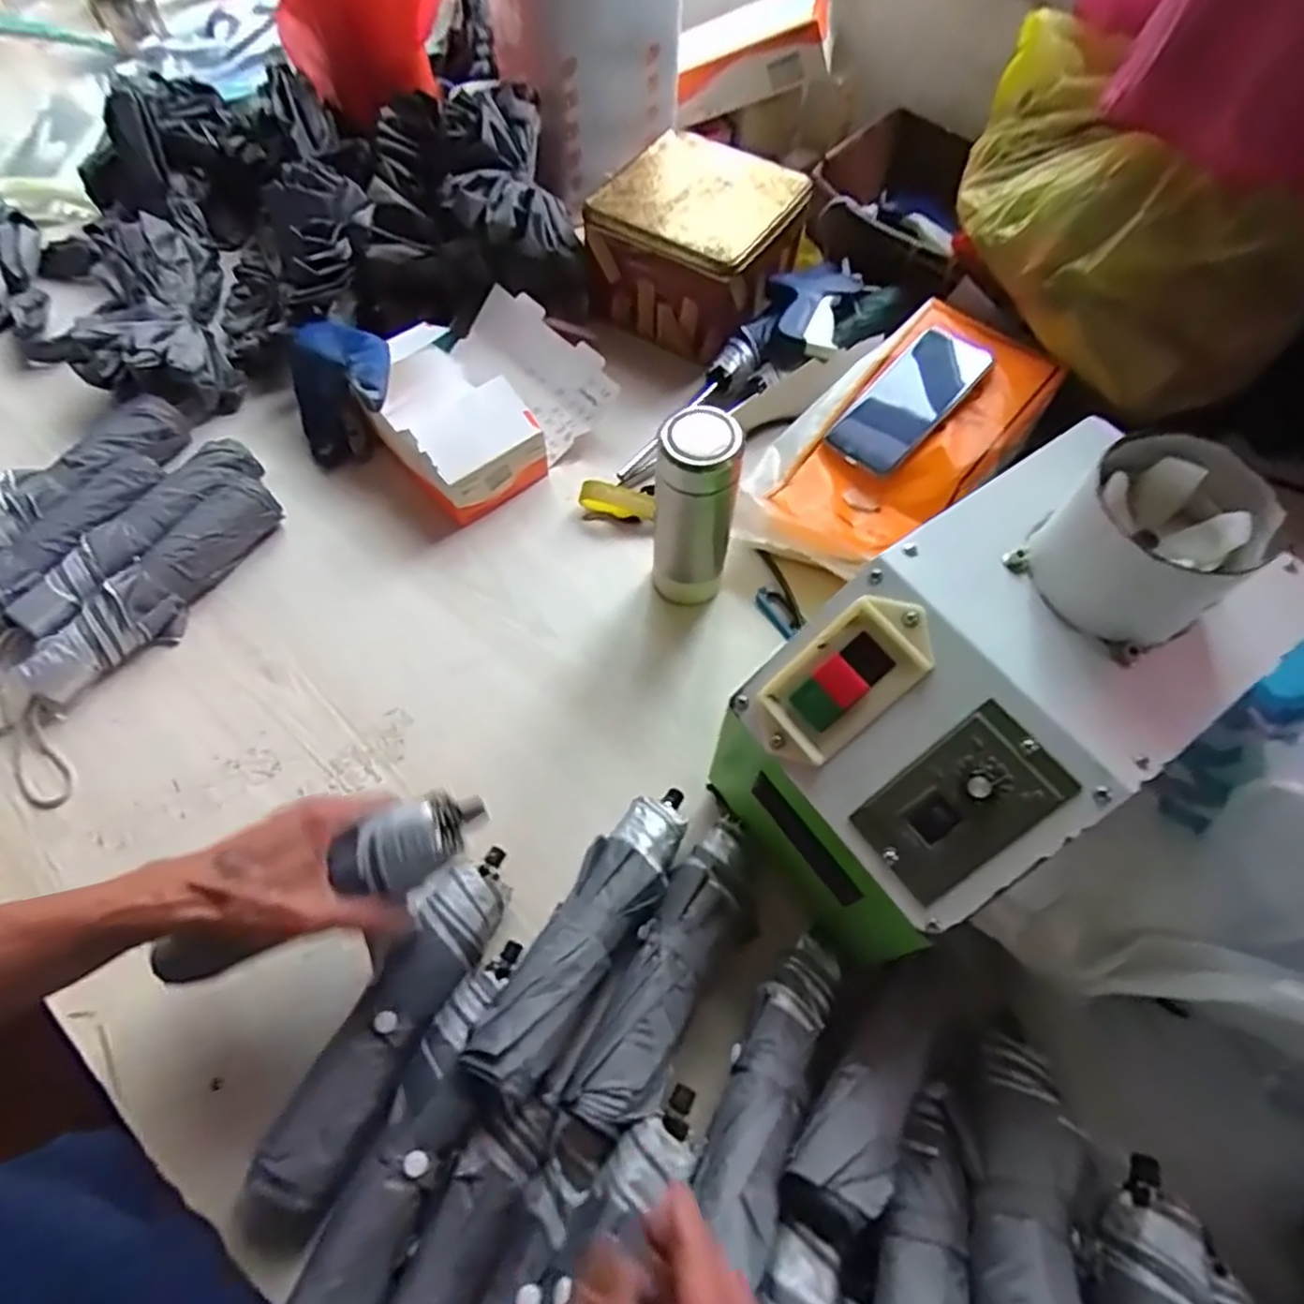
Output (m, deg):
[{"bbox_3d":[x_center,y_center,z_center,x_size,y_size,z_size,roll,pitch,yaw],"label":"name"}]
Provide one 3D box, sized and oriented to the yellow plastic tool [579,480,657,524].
[{"bbox_3d":[-0.032,-0.147,0.705,0.074,0.018,0.029,17,64,9],"label":"yellow plastic tool"}]

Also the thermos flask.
[{"bbox_3d":[0.035,-0.113,0.595,0.064,0.174,0.054,9,63,5],"label":"thermos flask"}]

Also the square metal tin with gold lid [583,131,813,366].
[{"bbox_3d":[0.050,-0.451,0.817,0.194,0.125,0.183,32,67,15],"label":"square metal tin with gold lid"}]

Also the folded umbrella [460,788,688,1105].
[{"bbox_3d":[-0.040,0.184,0.492,0.054,0.034,0.218,28,53,14],"label":"folded umbrella"}]

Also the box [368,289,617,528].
[{"bbox_3d":[-0.173,-0.257,0.759,0.219,0.083,0.204,-40,69,-19],"label":"box"}]

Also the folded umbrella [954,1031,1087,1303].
[{"bbox_3d":[0.197,0.303,0.374,0.061,0.037,0.209,18,36,9],"label":"folded umbrella"}]

